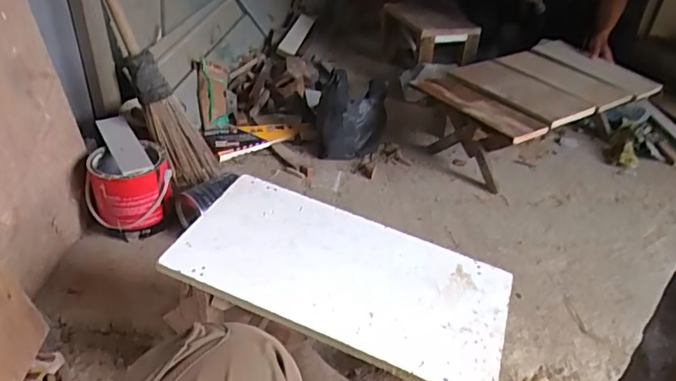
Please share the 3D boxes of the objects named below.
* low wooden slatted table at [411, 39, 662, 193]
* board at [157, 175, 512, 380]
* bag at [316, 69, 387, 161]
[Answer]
[{"bbox_3d":[0.515,-0.218,1.457,0.665,0.213,0.370,-26,43,-37],"label":"low wooden slatted table"},{"bbox_3d":[0.008,0.106,0.689,0.421,0.017,0.221,21,38,11],"label":"board"},{"bbox_3d":[0.038,-0.195,1.397,0.181,0.198,0.123,1,34,-4],"label":"bag"}]

